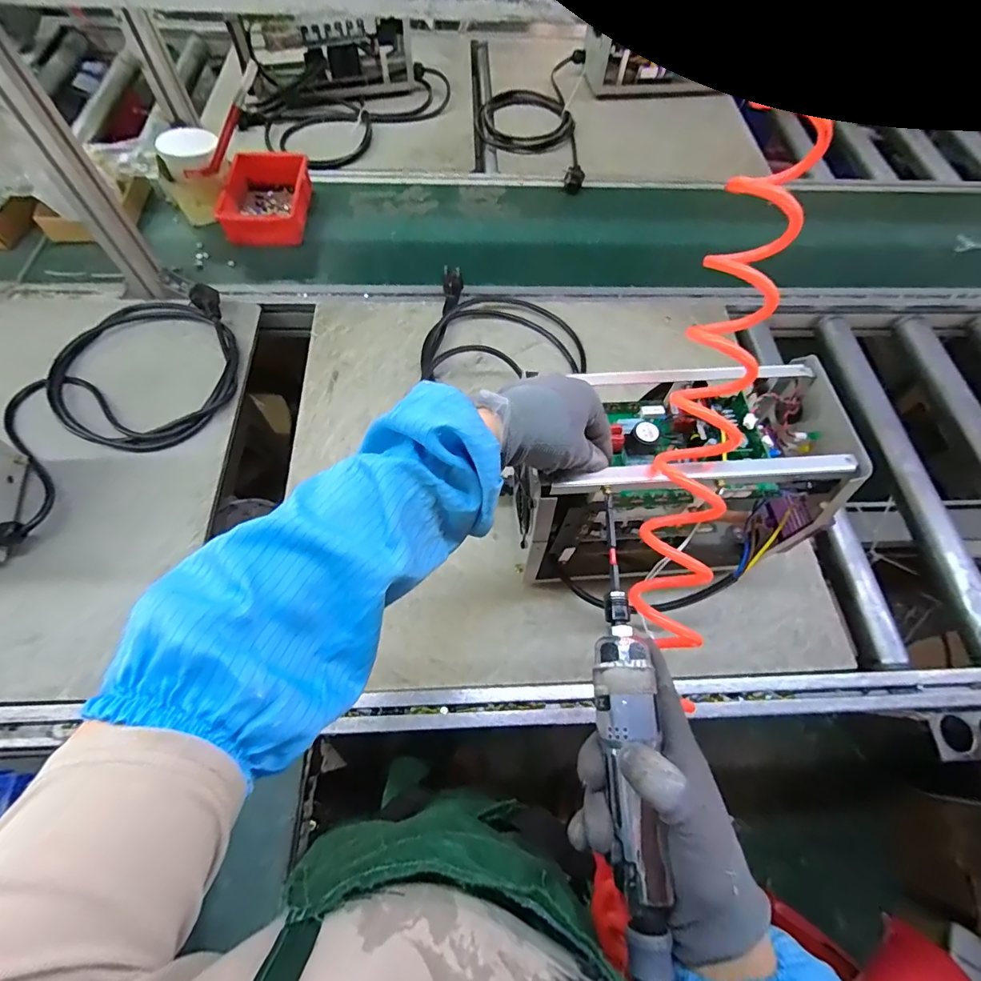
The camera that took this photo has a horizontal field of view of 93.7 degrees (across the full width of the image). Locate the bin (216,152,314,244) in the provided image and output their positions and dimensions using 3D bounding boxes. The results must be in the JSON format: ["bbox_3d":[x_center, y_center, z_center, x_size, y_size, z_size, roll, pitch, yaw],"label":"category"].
[{"bbox_3d":[-0.406,-0.542,0.844,0.137,0.062,0.205,-4,64,-4],"label":"bin"}]

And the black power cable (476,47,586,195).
[{"bbox_3d":[0.093,-0.858,1.041,0.235,0.031,0.494,5,64,0],"label":"black power cable"}]

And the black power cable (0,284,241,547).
[{"bbox_3d":[-0.544,-0.150,0.648,0.282,0.058,0.410,36,68,15],"label":"black power cable"}]

